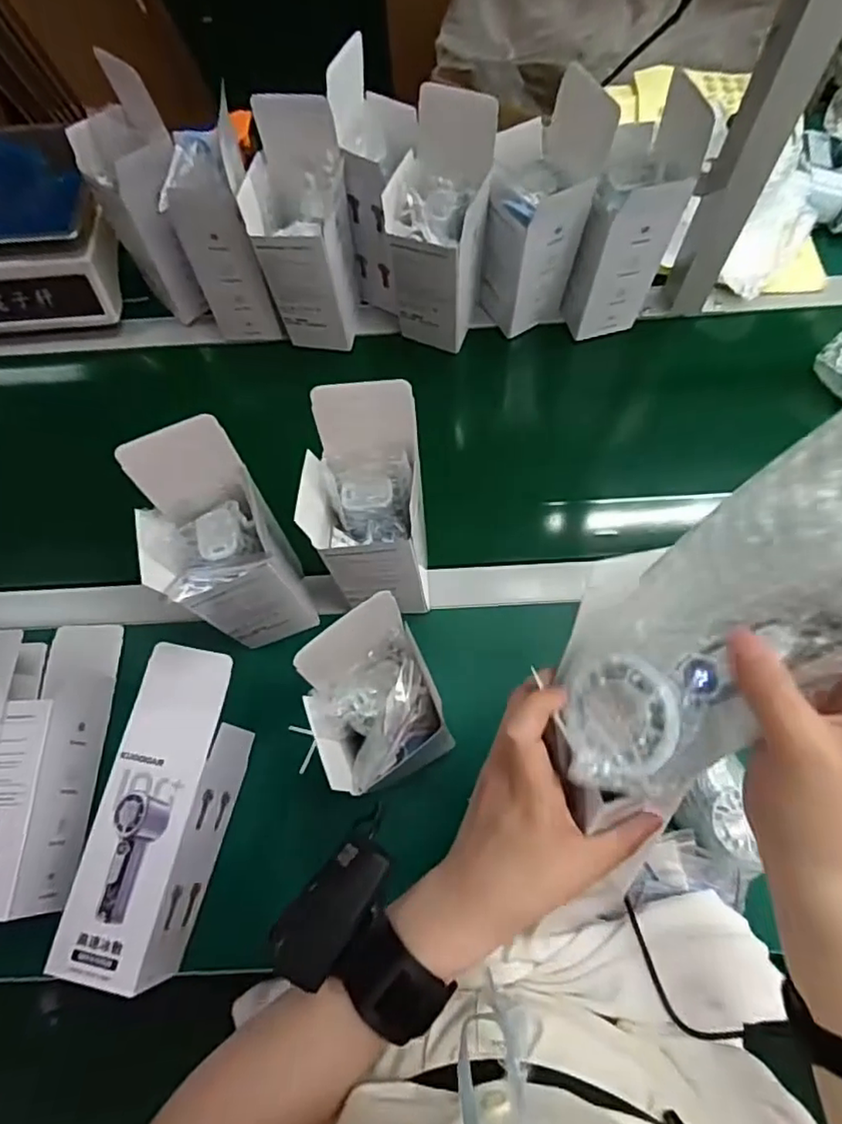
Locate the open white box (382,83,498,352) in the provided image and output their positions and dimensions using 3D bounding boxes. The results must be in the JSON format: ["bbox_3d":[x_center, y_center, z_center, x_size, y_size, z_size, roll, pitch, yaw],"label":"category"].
[{"bbox_3d":[0.017,-0.325,0.606,0.087,0.234,0.074,17,72,7],"label":"open white box"}]

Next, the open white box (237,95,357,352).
[{"bbox_3d":[-0.117,-0.330,0.617,0.084,0.222,0.087,14,71,6],"label":"open white box"}]

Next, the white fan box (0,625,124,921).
[{"bbox_3d":[-0.318,0.169,0.516,0.054,0.081,0.247,-4,70,0],"label":"white fan box"}]

